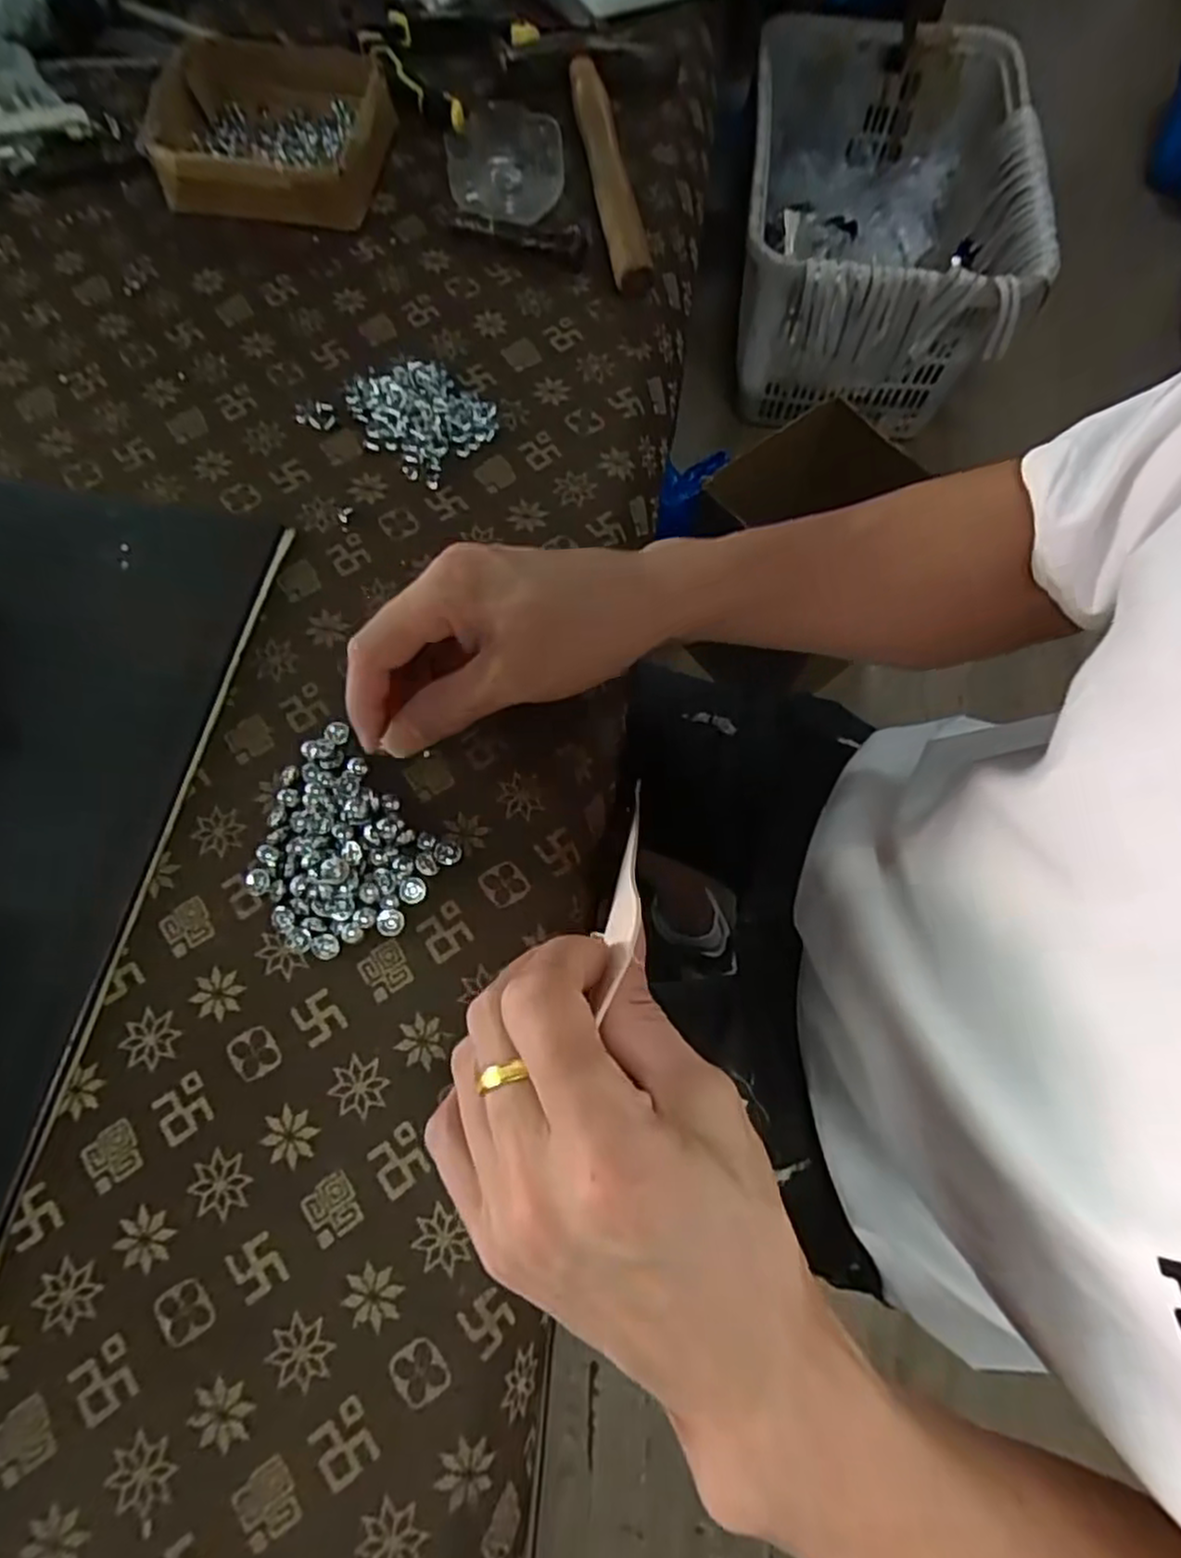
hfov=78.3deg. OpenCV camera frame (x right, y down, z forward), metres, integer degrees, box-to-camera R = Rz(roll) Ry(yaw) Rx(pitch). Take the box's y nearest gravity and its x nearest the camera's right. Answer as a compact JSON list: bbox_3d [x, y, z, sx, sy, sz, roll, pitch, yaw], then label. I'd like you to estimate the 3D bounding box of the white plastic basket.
[{"bbox_3d":[0.492,-0.979,1.314,0.456,0.321,0.668,6,70,1],"label":"white plastic basket"}]

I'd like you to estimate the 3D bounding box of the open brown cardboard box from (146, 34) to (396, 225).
[{"bbox_3d":[-0.207,-0.428,0.481,0.126,0.042,0.130,9,70,1],"label":"open brown cardboard box"}]

